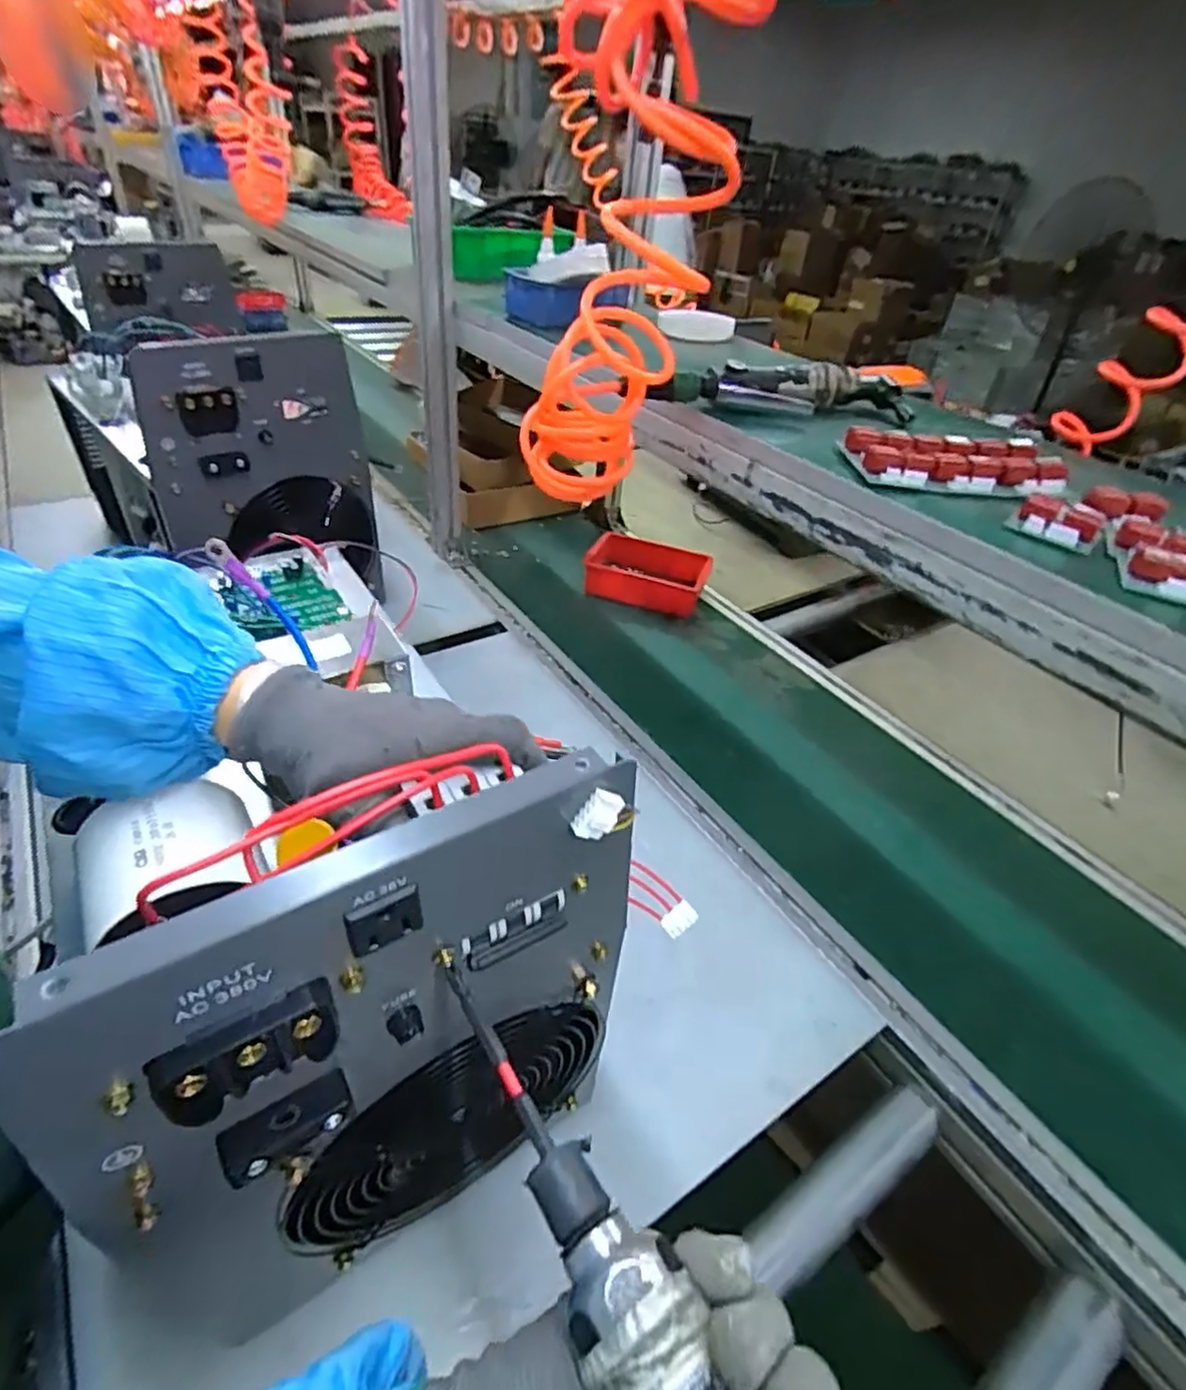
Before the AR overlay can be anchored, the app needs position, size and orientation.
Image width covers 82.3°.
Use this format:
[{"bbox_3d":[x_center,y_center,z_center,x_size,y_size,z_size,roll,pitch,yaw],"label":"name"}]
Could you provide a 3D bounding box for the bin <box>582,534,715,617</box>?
[{"bbox_3d":[0.092,-0.201,1.148,0.202,0.064,0.144,15,40,11],"label":"bin"}]

